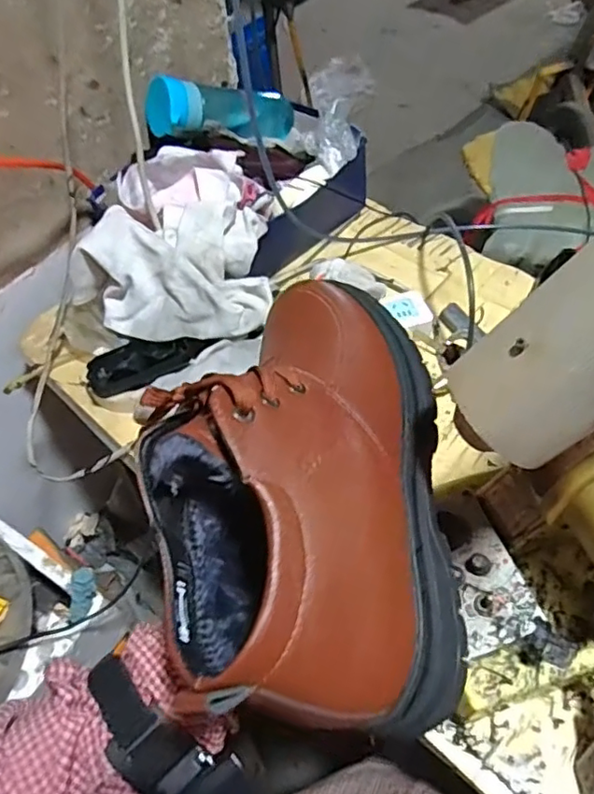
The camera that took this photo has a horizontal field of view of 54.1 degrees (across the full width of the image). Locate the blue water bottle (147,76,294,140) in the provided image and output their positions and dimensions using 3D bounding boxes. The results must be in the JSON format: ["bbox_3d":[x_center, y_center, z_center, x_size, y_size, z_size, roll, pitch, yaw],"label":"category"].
[{"bbox_3d":[-0.093,-0.380,0.781,0.199,0.066,0.084,-22,50,-41],"label":"blue water bottle"}]

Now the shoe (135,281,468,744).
[{"bbox_3d":[-0.004,0.035,0.319,0.163,0.102,0.256,26,51,-30],"label":"shoe"}]

